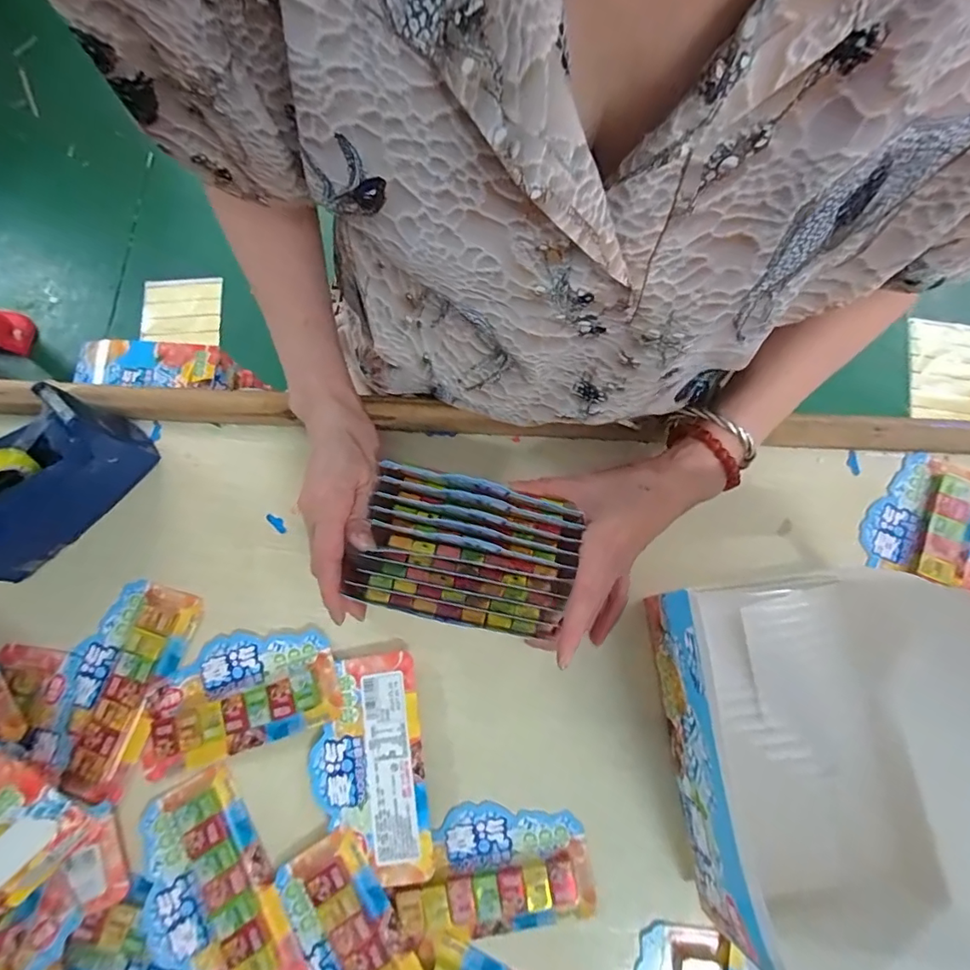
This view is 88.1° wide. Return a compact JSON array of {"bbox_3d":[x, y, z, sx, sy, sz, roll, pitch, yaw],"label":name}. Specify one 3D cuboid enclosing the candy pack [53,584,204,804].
[{"bbox_3d":[-0.268,0.143,0.361,0.072,0.009,0.144,16,77,4],"label":"candy pack"}]

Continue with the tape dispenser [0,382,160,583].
[{"bbox_3d":[-0.322,-0.001,0.355,0.053,0.086,0.135,41,80,9],"label":"tape dispenser"}]

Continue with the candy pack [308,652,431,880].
[{"bbox_3d":[-0.082,0.196,0.348,0.076,0.008,0.141,-8,76,-2],"label":"candy pack"}]

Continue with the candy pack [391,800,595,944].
[{"bbox_3d":[0.006,0.261,0.340,0.127,0.012,0.075,-5,76,-1],"label":"candy pack"}]

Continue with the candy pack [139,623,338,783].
[{"bbox_3d":[-0.179,0.149,0.358,0.139,0.009,0.078,-17,77,-4],"label":"candy pack"}]

